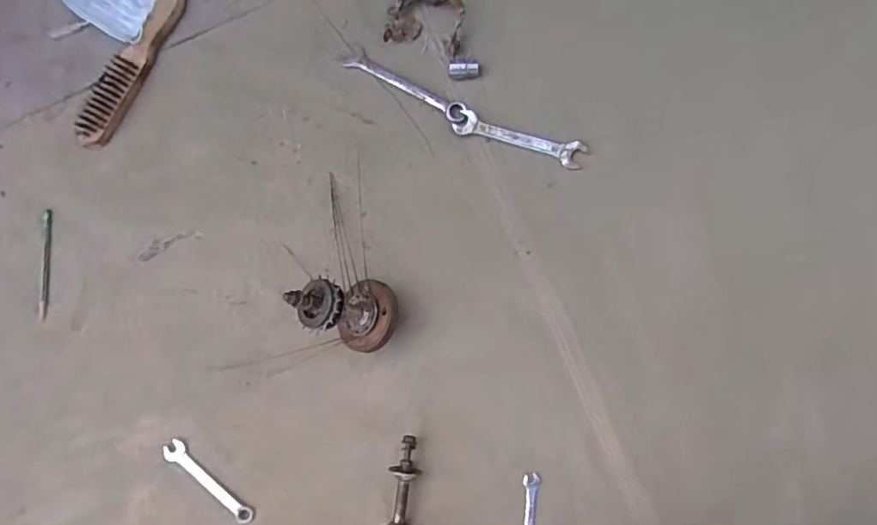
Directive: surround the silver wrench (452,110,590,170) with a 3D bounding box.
[{"bbox_3d":[0.107,-0.161,0.760,0.172,0.006,0.036,18,85,4],"label":"silver wrench"}]

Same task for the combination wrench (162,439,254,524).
[{"bbox_3d":[-0.287,0.275,0.729,0.139,0.009,0.026,38,87,6],"label":"combination wrench"}]

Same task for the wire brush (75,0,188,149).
[{"bbox_3d":[-0.422,-0.272,0.799,0.046,0.023,0.250,29,86,5],"label":"wire brush"}]

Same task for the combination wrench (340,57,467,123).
[{"bbox_3d":[-0.044,-0.235,0.779,0.178,0.011,0.025,29,86,5],"label":"combination wrench"}]

